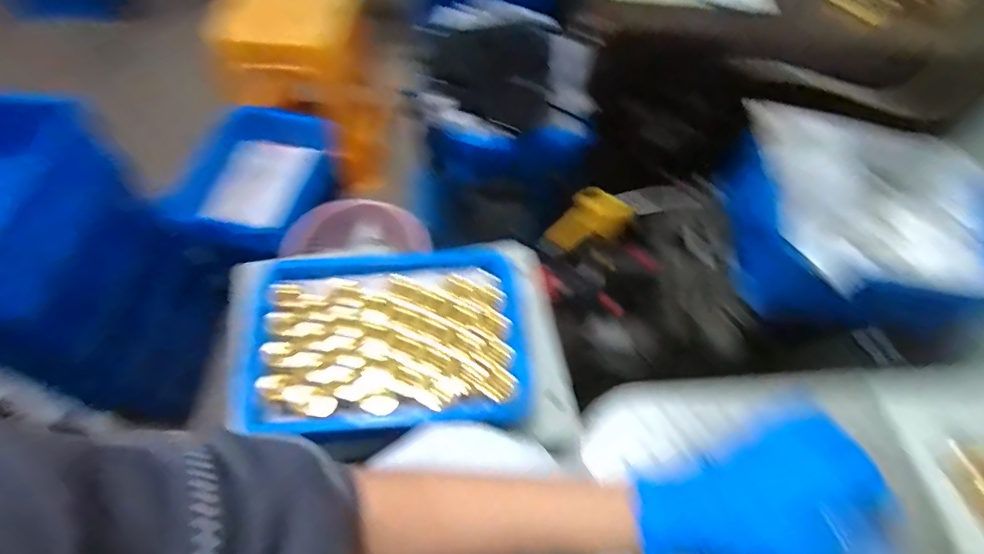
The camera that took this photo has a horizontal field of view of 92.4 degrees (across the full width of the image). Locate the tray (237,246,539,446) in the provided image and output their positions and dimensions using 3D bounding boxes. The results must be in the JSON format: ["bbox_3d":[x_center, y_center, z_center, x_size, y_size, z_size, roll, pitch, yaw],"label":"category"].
[{"bbox_3d":[-0.131,0.083,0.638,0.372,0.067,0.257,-7,60,-7],"label":"tray"}]

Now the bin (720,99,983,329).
[{"bbox_3d":[0.493,-0.078,0.678,0.247,0.179,0.307,1,59,-3],"label":"bin"}]

